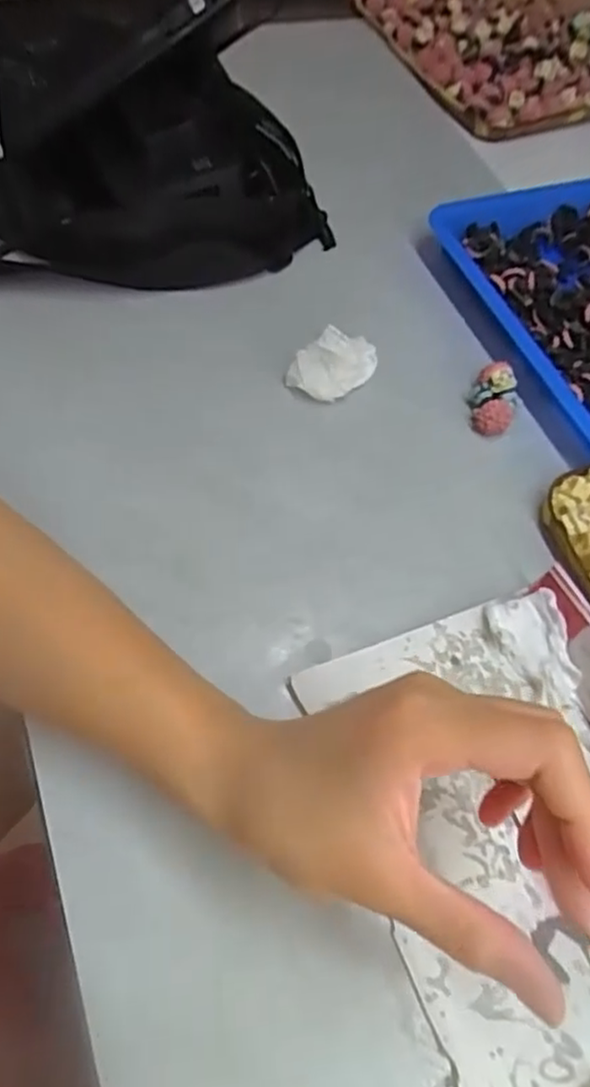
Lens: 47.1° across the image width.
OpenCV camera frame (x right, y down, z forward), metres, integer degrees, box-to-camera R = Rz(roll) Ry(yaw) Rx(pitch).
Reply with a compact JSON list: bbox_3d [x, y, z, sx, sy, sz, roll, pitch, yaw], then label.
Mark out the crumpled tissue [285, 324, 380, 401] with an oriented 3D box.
[{"bbox_3d":[0.022,-0.100,0.382,0.035,0.020,0.049,34,61,13],"label":"crumpled tissue"}]

